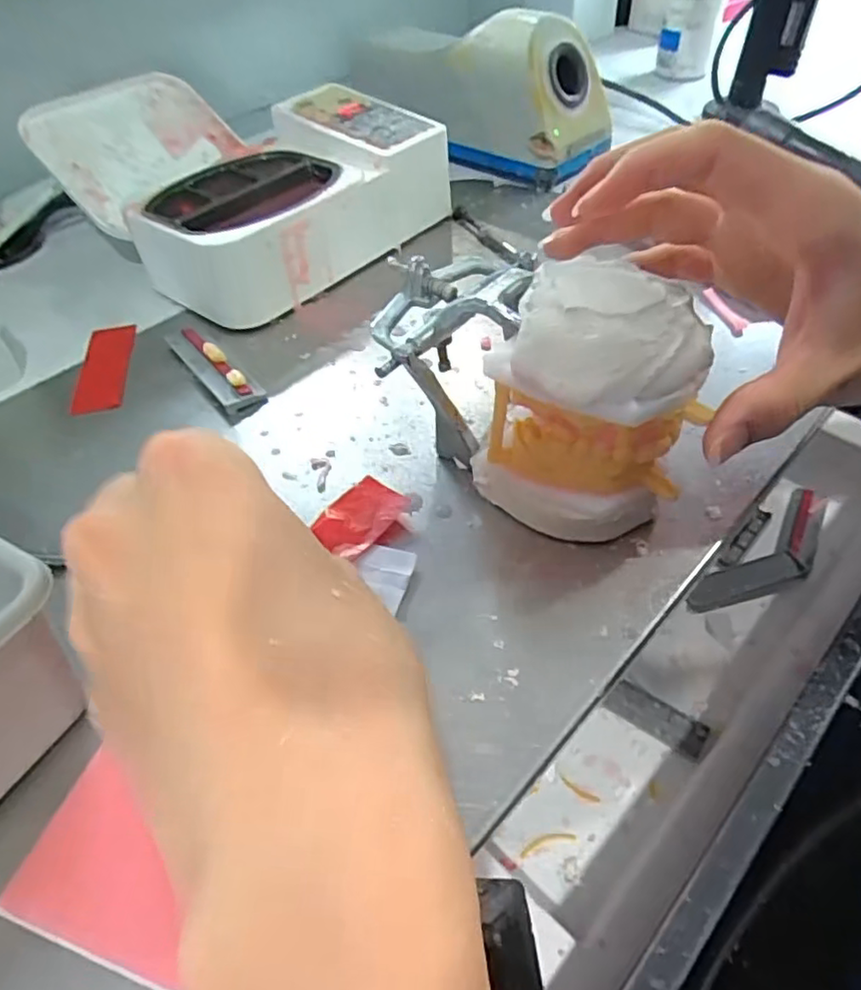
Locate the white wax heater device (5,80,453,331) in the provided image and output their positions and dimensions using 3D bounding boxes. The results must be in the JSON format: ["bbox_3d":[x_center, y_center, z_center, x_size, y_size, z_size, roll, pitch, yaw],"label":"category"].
[{"bbox_3d":[-0.130,-0.218,0.432,0.227,0.070,0.191,32,58,29],"label":"white wax heater device"}]

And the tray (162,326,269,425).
[{"bbox_3d":[-0.117,-0.070,0.338,0.022,0.012,0.089,-31,53,-21],"label":"tray"}]

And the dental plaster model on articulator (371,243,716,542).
[{"bbox_3d":[0.034,-0.043,0.249,0.072,0.090,0.126,-37,55,-25],"label":"dental plaster model on articulator"}]

